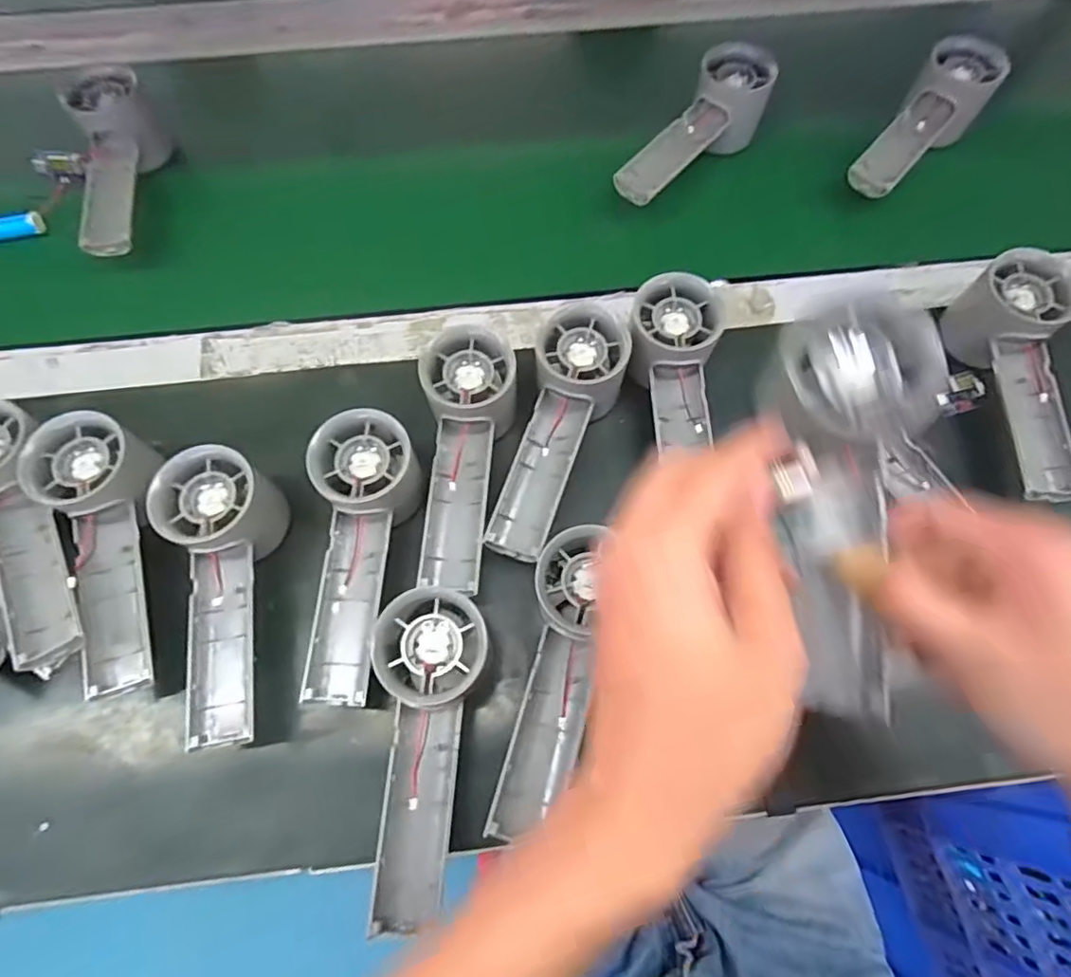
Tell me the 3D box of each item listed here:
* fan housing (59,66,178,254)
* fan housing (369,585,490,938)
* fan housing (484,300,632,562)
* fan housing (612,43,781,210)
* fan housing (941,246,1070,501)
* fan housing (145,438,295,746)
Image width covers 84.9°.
[{"bbox_3d":[-0.320,-0.249,0.453,0.058,0.052,0.163,-13,69,-6],"label":"fan housing"},{"bbox_3d":[-0.051,0.129,0.289,0.055,0.031,0.153,-2,69,-2],"label":"fan housing"},{"bbox_3d":[0.013,-0.034,0.369,0.055,0.045,0.160,18,82,6],"label":"fan housing"},{"bbox_3d":[0.125,-0.276,0.453,0.056,0.048,0.150,35,72,12],"label":"fan housing"},{"bbox_3d":[0.318,-0.070,0.375,0.057,0.060,0.156,-4,69,-2],"label":"fan housing"},{"bbox_3d":[-0.176,0.059,0.337,0.057,0.053,0.160,-7,81,-4],"label":"fan housing"}]

